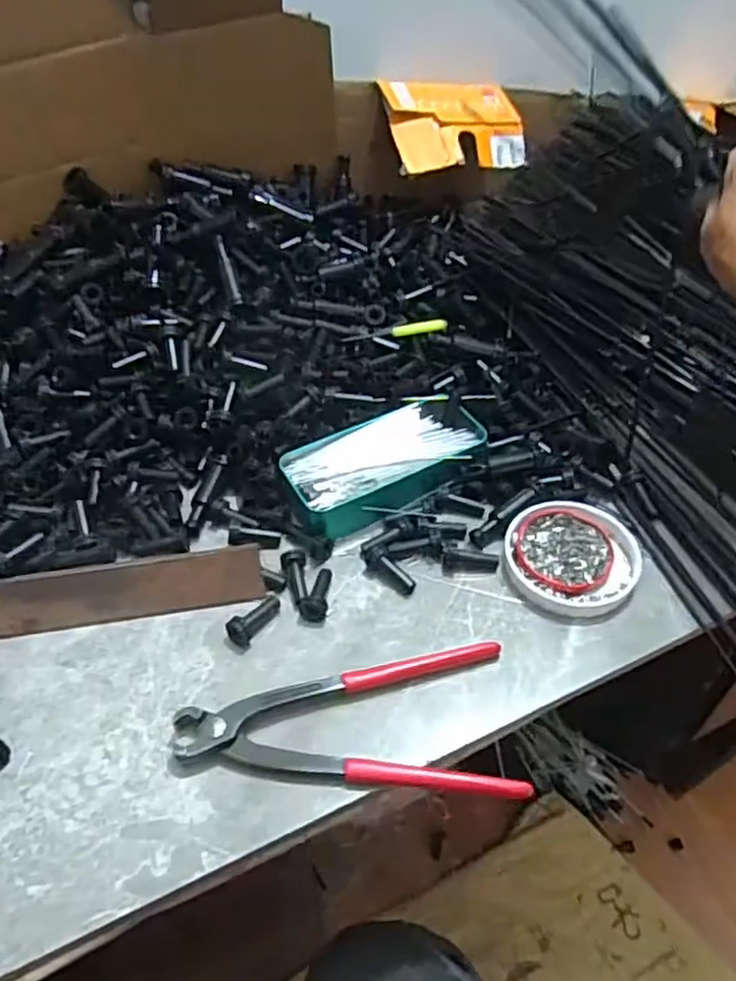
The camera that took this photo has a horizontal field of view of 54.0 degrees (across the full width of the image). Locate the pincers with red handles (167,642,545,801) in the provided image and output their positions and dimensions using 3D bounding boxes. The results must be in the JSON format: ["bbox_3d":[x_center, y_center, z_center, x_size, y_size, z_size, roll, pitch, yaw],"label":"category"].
[{"bbox_3d":[-0.011,0.133,0.409,0.187,0.019,0.088,-5,46,-3],"label":"pincers with red handles"}]

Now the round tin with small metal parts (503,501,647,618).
[{"bbox_3d":[0.138,0.044,0.491,0.089,0.012,0.085,-1,46,1],"label":"round tin with small metal parts"}]

